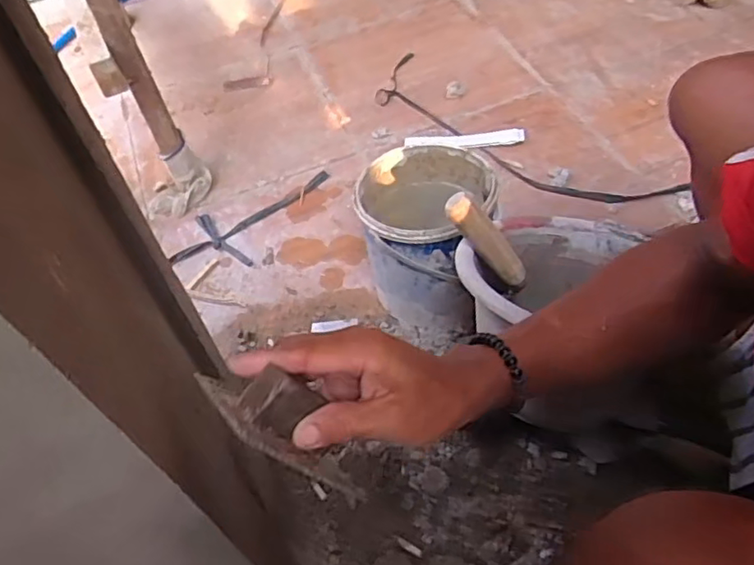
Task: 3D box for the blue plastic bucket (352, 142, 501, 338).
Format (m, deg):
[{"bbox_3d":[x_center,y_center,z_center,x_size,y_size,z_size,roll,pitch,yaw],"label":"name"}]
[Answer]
[{"bbox_3d":[0.065,-0.053,0.832,0.171,0.194,0.209,3,53,8],"label":"blue plastic bucket"}]

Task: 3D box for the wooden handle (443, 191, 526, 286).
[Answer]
[{"bbox_3d":[0.119,-0.044,0.641,0.026,0.122,0.026,-16,38,48],"label":"wooden handle"}]

